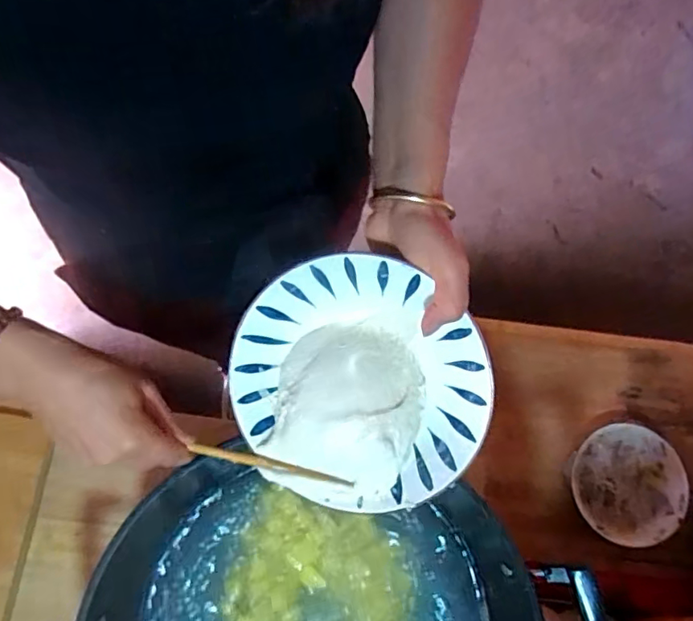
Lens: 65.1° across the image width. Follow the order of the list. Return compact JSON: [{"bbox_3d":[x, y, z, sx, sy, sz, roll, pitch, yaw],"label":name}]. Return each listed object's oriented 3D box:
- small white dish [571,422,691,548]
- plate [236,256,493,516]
[{"bbox_3d":[0.442,0.272,0.860,0.173,0.047,0.174,0,78,-2],"label":"small white dish"},{"bbox_3d":[0.008,0.055,0.419,0.191,0.061,0.191,1,96,10],"label":"plate"}]

